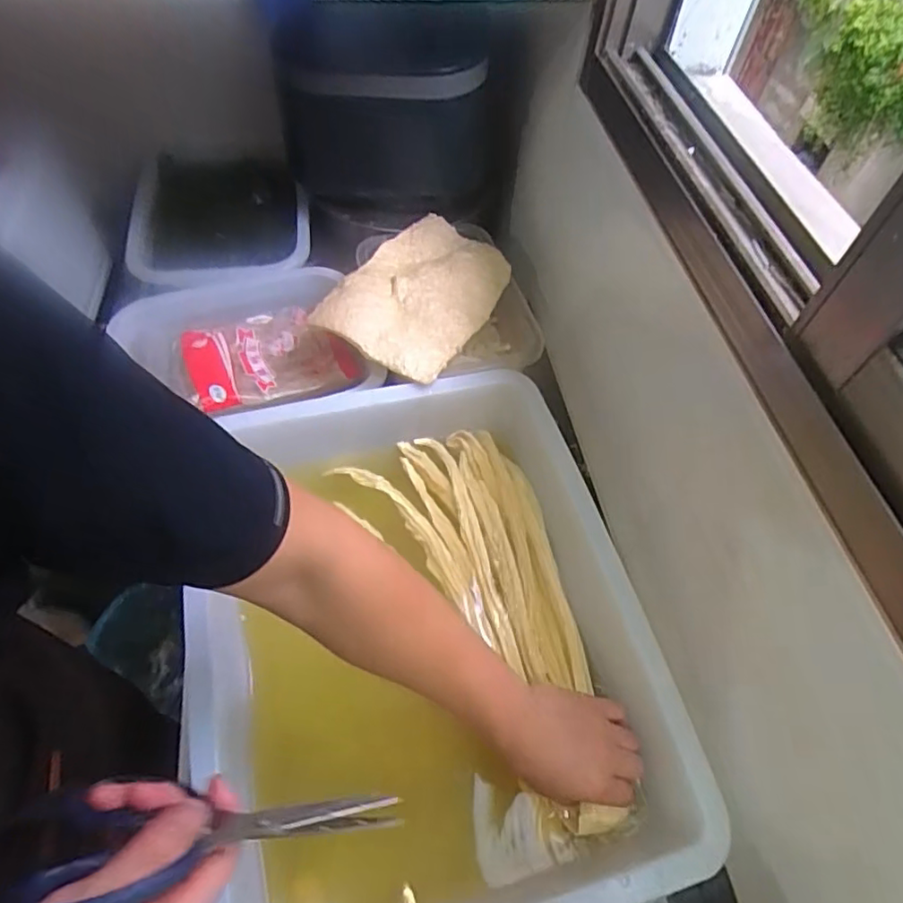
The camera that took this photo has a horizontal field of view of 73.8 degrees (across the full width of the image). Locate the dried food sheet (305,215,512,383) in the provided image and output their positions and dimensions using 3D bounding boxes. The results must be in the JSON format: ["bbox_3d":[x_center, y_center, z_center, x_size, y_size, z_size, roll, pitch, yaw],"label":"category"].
[{"bbox_3d":[-0.038,-0.191,0.724,0.157,0.038,0.225,26,57,13],"label":"dried food sheet"}]

